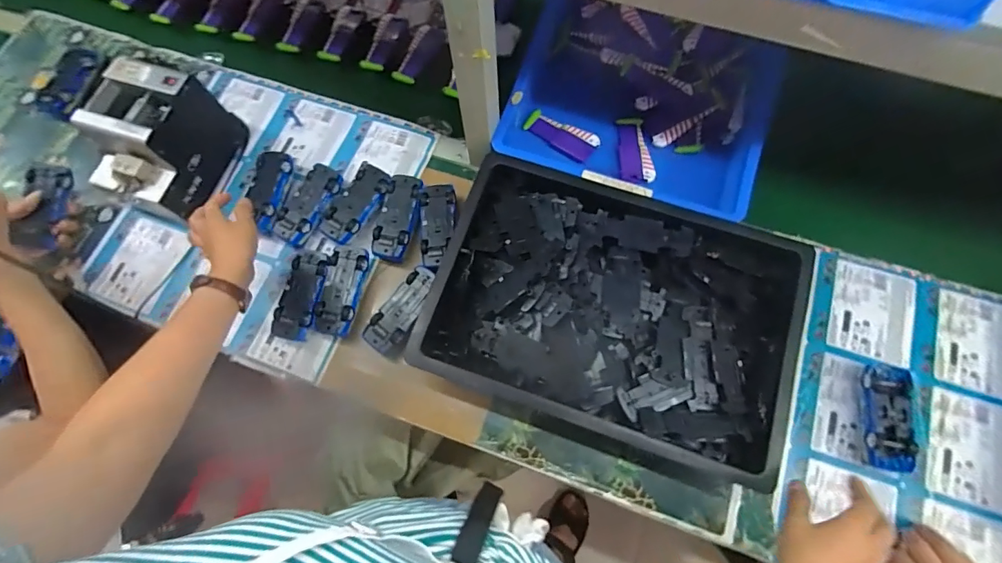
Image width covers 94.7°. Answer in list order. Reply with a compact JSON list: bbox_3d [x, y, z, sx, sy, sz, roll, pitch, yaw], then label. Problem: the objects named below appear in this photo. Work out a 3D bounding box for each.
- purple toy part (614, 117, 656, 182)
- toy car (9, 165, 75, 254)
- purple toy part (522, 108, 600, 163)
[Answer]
[{"bbox_3d":[0.215,-0.212,0.742,0.052,0.015,0.118,1,71,2],"label":"purple toy part"},{"bbox_3d":[-0.687,-0.108,0.691,0.049,0.030,0.133,14,88,7],"label":"toy car"},{"bbox_3d":[0.097,-0.239,0.755,0.122,0.014,0.047,31,74,11],"label":"purple toy part"}]

